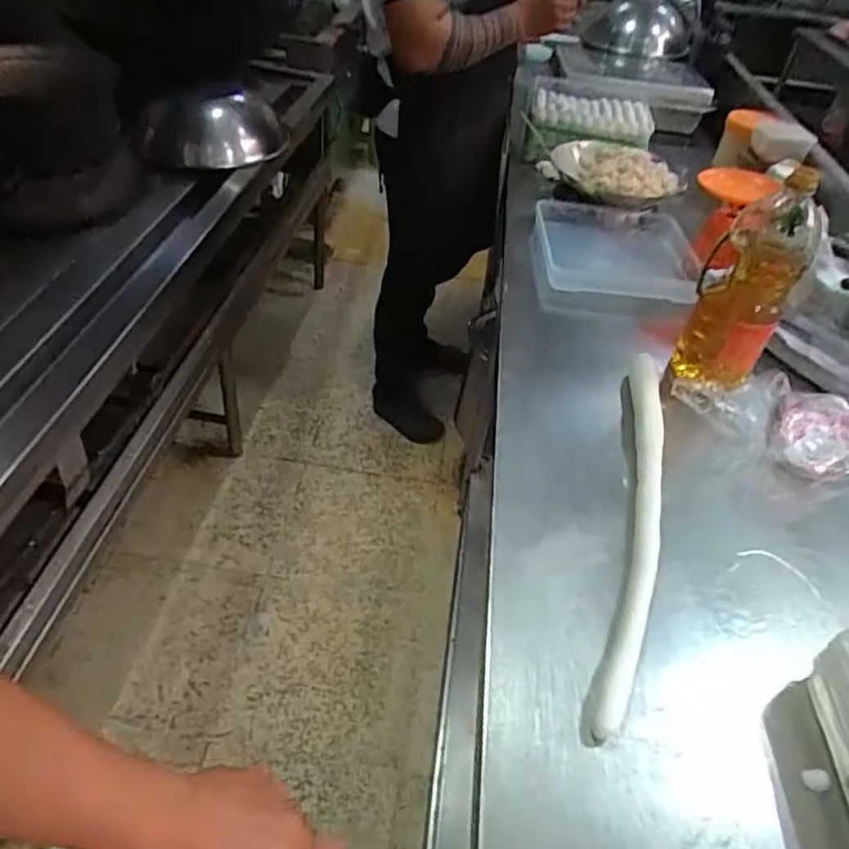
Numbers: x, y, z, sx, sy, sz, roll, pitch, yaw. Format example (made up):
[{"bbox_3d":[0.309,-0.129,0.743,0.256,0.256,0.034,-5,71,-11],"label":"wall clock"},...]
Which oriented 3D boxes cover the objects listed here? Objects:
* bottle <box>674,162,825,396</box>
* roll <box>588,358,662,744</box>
[{"bbox_3d":[0.451,-0.199,0.880,0.113,0.280,0.096,23,44,18],"label":"bottle"},{"bbox_3d":[0.263,0.092,0.779,0.051,0.037,0.586,15,43,10],"label":"roll"}]

